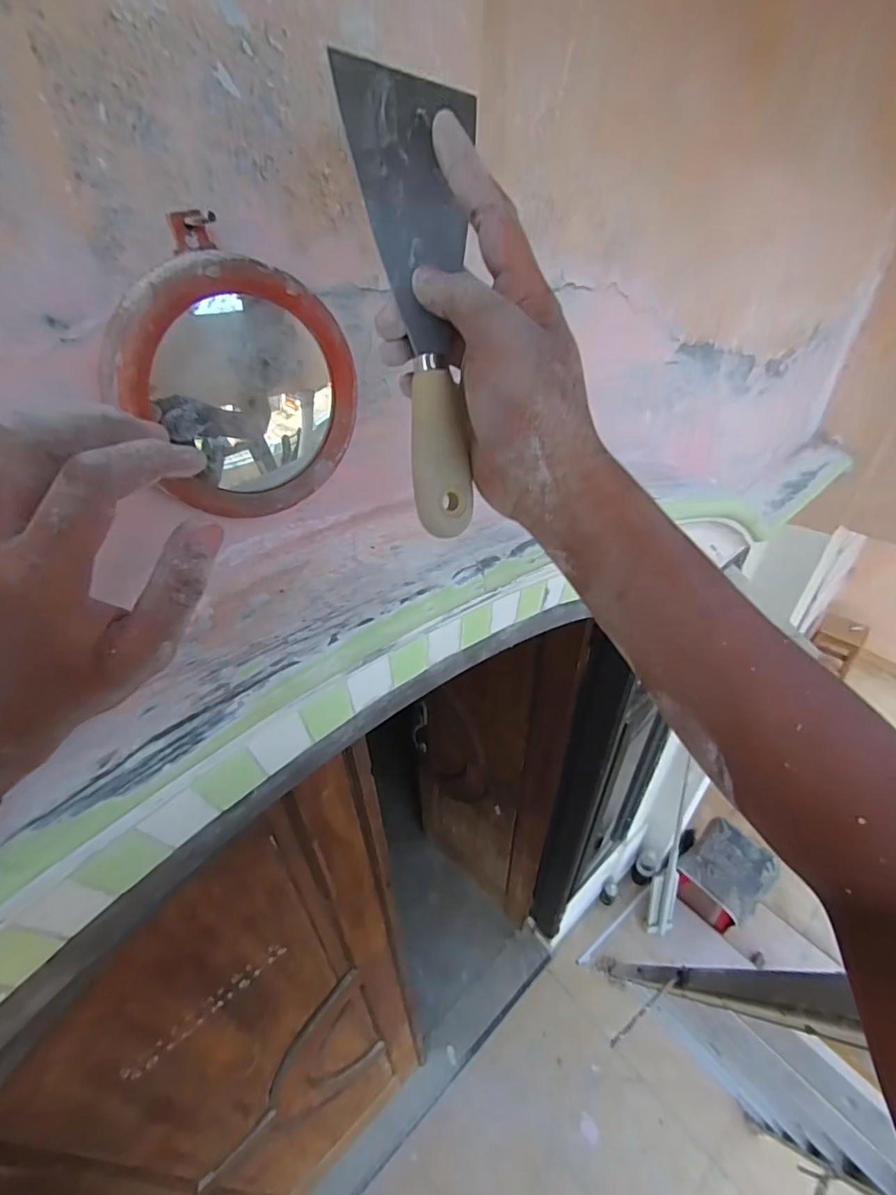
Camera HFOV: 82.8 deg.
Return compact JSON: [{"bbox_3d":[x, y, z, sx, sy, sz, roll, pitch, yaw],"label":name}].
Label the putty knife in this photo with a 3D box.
[{"bbox_3d":[-0.007,-0.135,0.246,0.058,0.204,0.021,-8,9,-8],"label":"putty knife"}]

